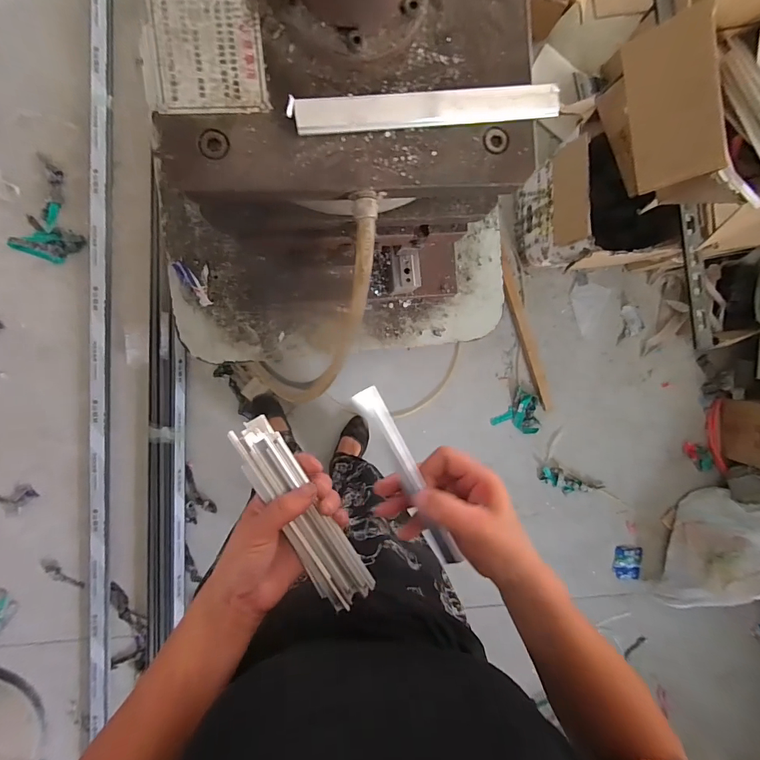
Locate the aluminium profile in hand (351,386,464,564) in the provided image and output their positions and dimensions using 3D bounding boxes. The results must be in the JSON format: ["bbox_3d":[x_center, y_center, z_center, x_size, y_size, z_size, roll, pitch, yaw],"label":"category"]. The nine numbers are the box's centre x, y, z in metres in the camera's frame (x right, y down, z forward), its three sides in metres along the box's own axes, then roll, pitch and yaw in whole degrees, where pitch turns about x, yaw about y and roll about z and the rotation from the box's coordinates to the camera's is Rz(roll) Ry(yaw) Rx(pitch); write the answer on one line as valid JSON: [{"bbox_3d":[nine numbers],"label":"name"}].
[{"bbox_3d":[0.022,0.079,0.333,0.020,0.007,0.156,-26,87,-5],"label":"aluminium profile in hand"}]

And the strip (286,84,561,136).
[{"bbox_3d":[0.030,-0.162,0.240,0.162,0.010,0.021,-8,96,-7],"label":"strip"}]

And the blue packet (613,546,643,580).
[{"bbox_3d":[0.956,0.708,1.558,0.106,0.012,0.122,8,81,3],"label":"blue packet"}]

